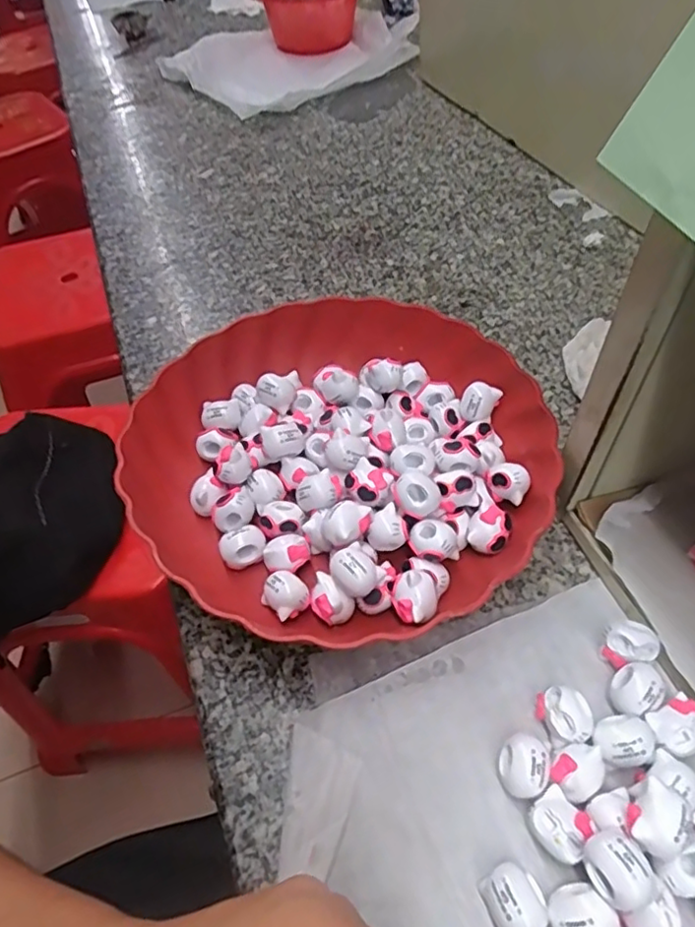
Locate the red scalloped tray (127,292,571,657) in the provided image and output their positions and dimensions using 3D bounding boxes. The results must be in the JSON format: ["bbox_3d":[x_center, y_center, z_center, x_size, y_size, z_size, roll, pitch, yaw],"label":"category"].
[{"bbox_3d":[-0.004,-0.008,0.374,0.245,0.050,0.238,7,49,9],"label":"red scalloped tray"}]

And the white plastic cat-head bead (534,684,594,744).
[{"bbox_3d":[0.101,0.117,0.283,0.019,0.018,0.026,-29,53,-20],"label":"white plastic cat-head bead"}]

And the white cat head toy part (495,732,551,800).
[{"bbox_3d":[0.078,0.134,0.269,0.022,0.019,0.024,-2,48,2],"label":"white cat head toy part"}]

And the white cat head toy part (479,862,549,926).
[{"bbox_3d":[0.066,0.173,0.239,0.023,0.018,0.025,-21,50,-14],"label":"white cat head toy part"}]

